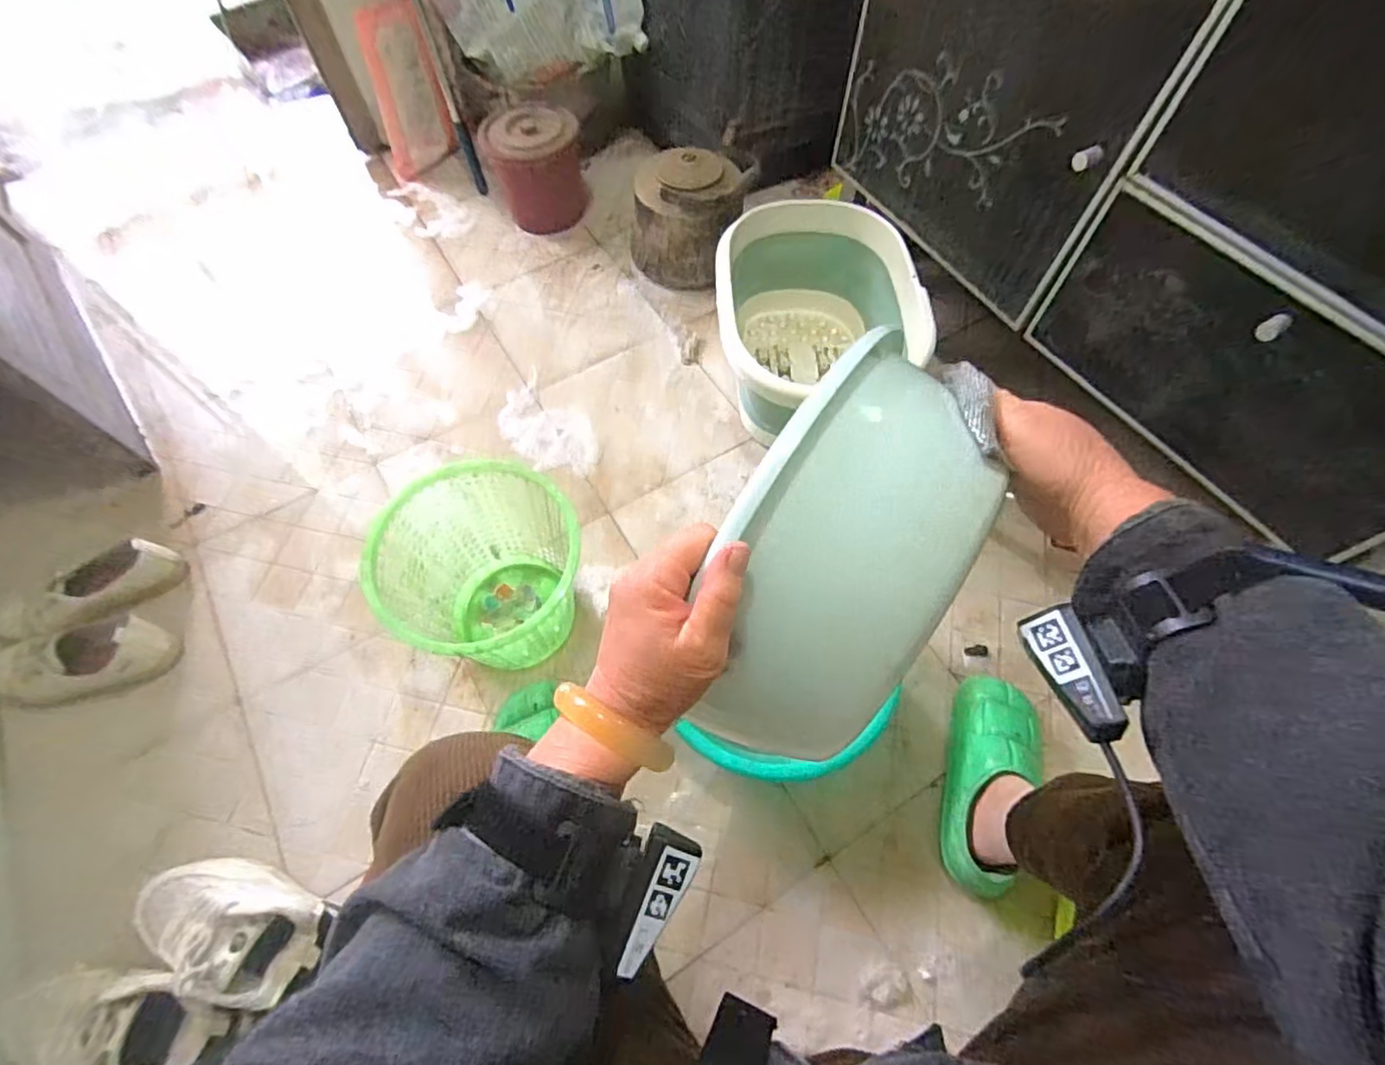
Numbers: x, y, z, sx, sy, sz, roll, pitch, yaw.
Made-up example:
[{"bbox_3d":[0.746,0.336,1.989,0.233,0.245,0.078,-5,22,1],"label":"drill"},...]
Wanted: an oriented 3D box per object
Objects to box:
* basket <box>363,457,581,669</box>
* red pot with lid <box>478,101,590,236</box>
[{"bbox_3d":[-0.268,0.078,0.856,0.254,0.256,0.242,0,62,0],"label":"basket"},{"bbox_3d":[-0.336,-0.792,1.340,0.192,0.183,0.199,0,62,0],"label":"red pot with lid"}]

